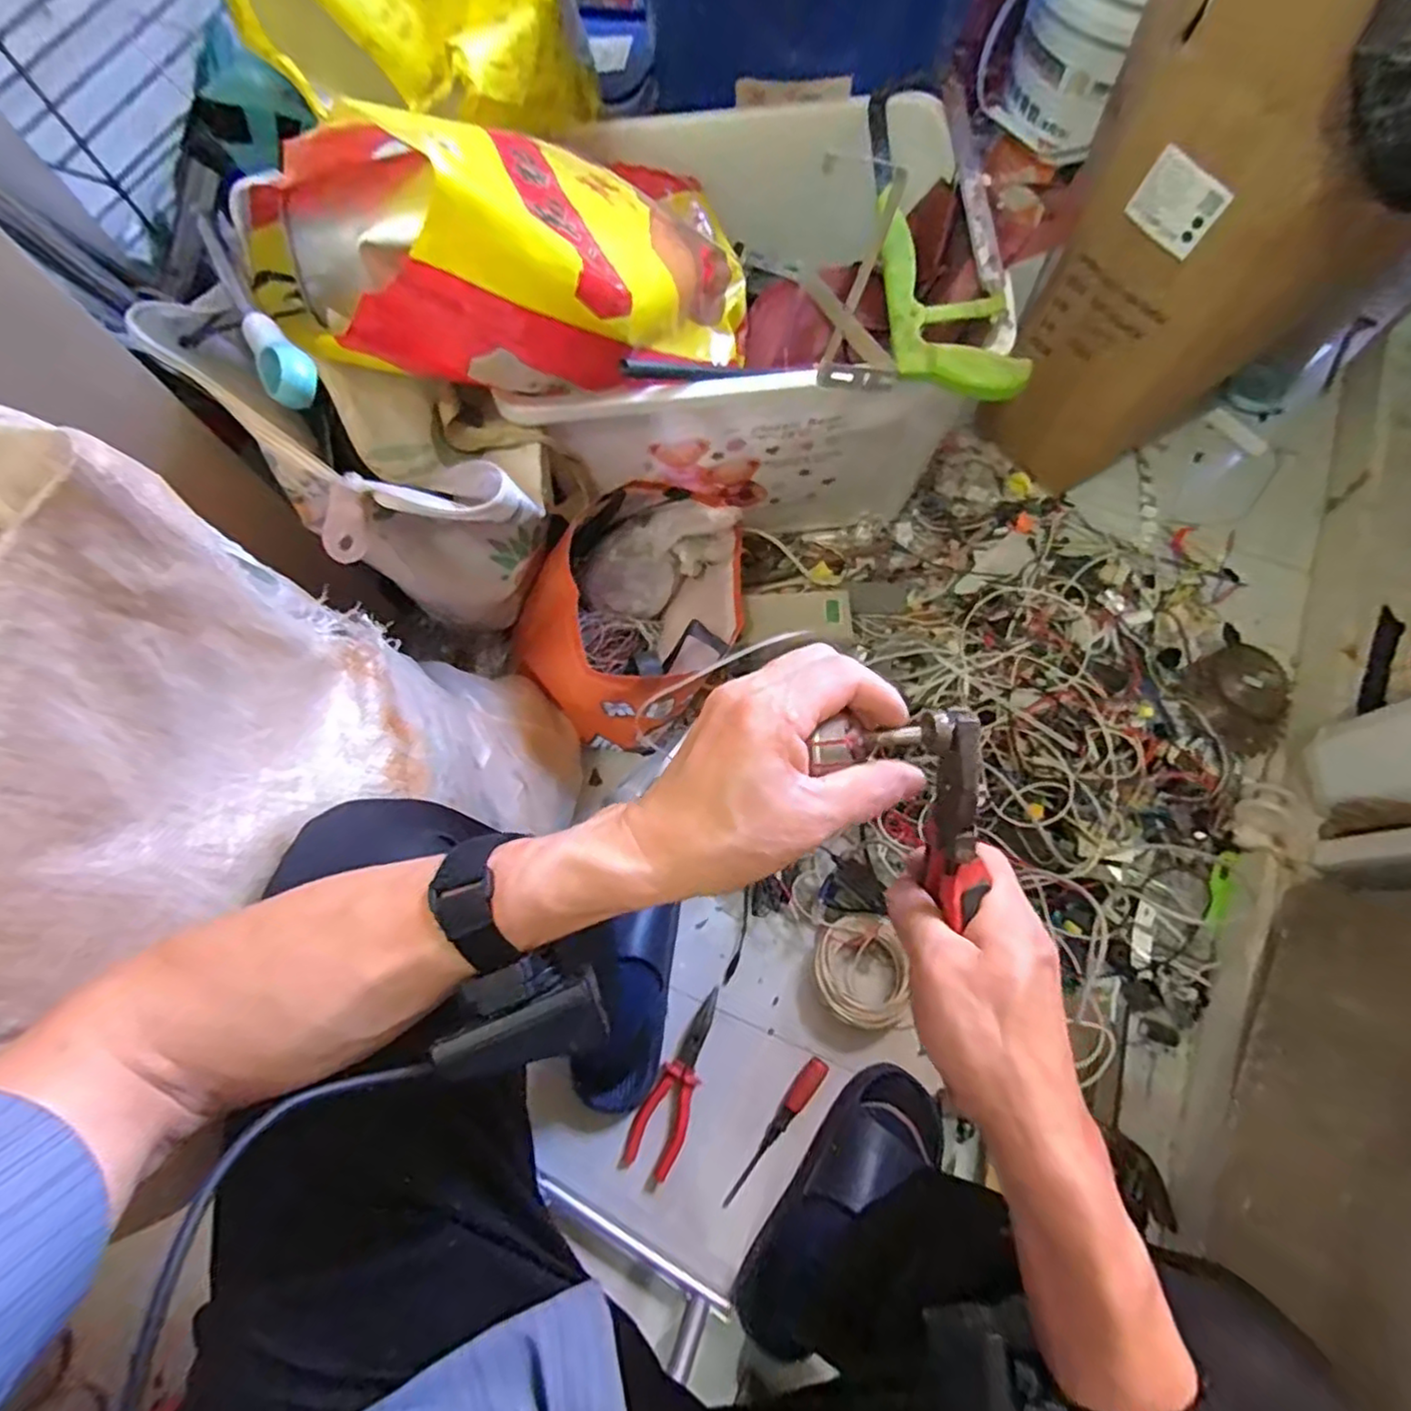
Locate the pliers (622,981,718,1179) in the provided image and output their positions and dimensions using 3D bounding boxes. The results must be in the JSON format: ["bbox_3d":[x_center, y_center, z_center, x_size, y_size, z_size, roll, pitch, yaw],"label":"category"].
[{"bbox_3d":[-0.023,0.393,0.707,0.052,0.014,0.185,27,75,10],"label":"pliers"}]

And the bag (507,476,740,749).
[{"bbox_3d":[-0.071,-0.110,0.741,0.203,0.179,0.289,19,74,8],"label":"bag"}]

